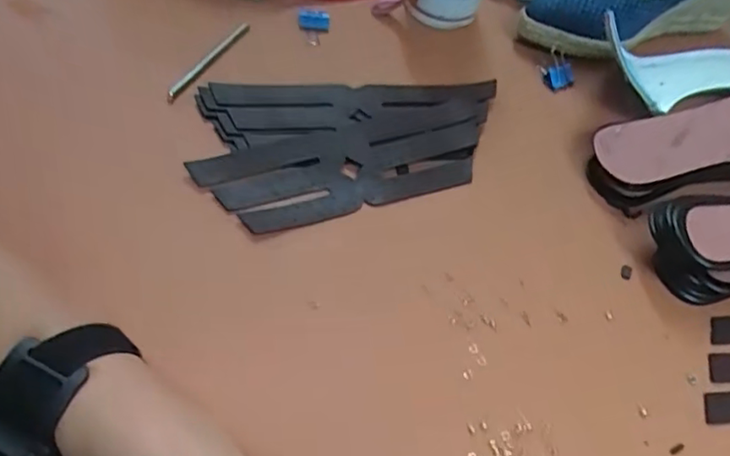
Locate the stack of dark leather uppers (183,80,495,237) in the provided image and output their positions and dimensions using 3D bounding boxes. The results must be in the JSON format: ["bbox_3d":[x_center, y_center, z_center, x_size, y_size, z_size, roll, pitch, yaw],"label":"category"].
[{"bbox_3d":[-0.009,-0.059,0.462,0.218,0.023,0.123,-5,54,-7],"label":"stack of dark leather uppers"}]

